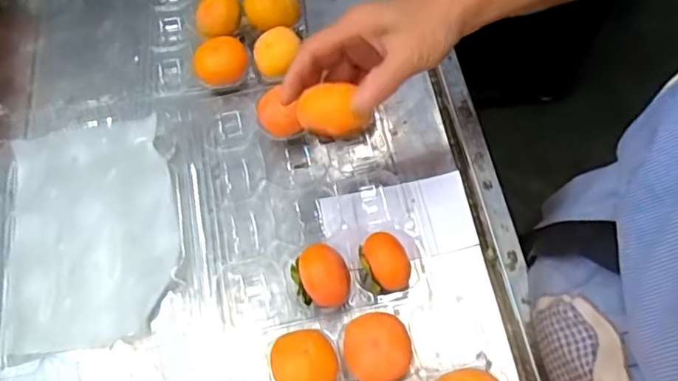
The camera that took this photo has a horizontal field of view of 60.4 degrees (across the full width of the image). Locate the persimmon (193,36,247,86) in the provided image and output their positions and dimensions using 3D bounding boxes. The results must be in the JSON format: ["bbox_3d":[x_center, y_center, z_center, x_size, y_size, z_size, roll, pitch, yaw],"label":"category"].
[{"bbox_3d":[-0.110,-0.118,0.549,0.047,0.034,0.040,-15,63,-3],"label":"persimmon"}]

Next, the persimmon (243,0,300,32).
[{"bbox_3d":[-0.064,-0.173,0.572,0.053,0.045,0.054,-10,64,-1],"label":"persimmon"}]

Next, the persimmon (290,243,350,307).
[{"bbox_3d":[-0.014,0.070,0.456,0.042,0.042,0.047,-16,64,-5],"label":"persimmon"}]

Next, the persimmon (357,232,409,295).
[{"bbox_3d":[0.034,0.060,0.459,0.038,0.040,0.044,-9,64,-1],"label":"persimmon"}]

